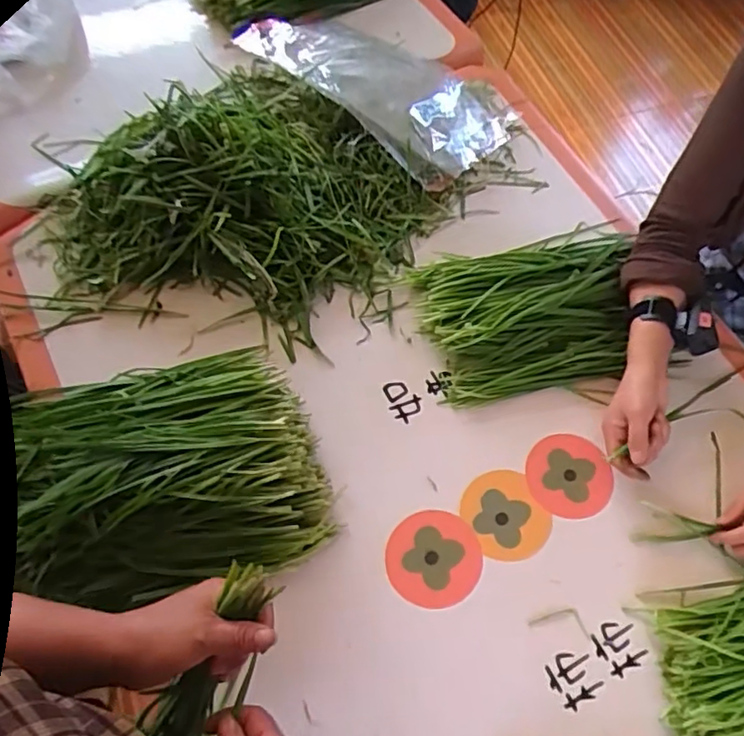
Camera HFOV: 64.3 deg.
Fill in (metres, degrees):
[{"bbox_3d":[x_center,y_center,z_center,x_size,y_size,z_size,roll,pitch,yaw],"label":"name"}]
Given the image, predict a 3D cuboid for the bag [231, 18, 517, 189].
[{"bbox_3d":[0.020,-0.416,0.853,0.366,0.067,0.215,42,69,15],"label":"bag"}]

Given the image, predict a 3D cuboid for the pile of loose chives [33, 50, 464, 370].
[{"bbox_3d":[-0.160,-0.210,0.728,0.384,0.113,0.424,34,67,12],"label":"pile of loose chives"}]

